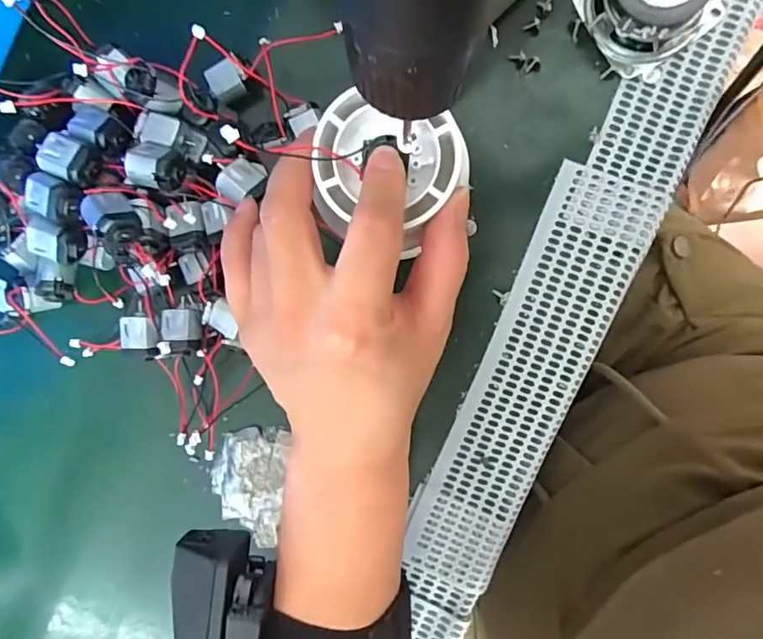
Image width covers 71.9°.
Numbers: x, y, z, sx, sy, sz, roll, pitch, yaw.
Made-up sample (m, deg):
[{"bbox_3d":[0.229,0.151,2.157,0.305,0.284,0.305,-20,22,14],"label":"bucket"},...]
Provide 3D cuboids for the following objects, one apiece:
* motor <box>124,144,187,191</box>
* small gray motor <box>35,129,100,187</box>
[{"bbox_3d":[-0.103,-0.071,0.244,0.024,0.016,0.020,13,96,8],"label":"motor"},{"bbox_3d":[-0.144,-0.074,0.243,0.021,0.016,0.019,26,97,6],"label":"small gray motor"}]

